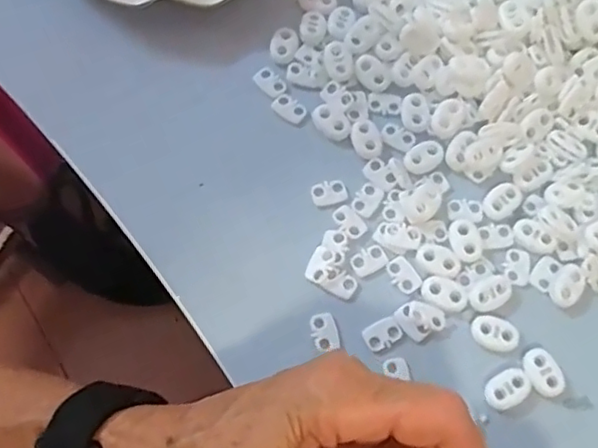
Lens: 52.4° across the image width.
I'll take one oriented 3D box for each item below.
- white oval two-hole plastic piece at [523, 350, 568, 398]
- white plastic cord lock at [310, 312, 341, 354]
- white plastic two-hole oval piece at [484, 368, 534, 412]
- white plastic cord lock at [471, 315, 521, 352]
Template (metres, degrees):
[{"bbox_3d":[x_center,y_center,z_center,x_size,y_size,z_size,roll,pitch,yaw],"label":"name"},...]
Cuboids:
[{"bbox_3d":[0.113,0.069,0.281,0.017,0.005,0.021,-25,72,-10],"label":"white oval two-hole plastic piece"},{"bbox_3d":[0.012,0.051,0.286,0.012,0.004,0.018,-16,71,-6],"label":"white plastic cord lock"},{"bbox_3d":[0.095,0.076,0.277,0.021,0.004,0.016,-26,72,-10],"label":"white plastic two-hole oval piece"},{"bbox_3d":[0.092,0.051,0.285,0.022,0.004,0.015,19,71,6],"label":"white plastic cord lock"}]

